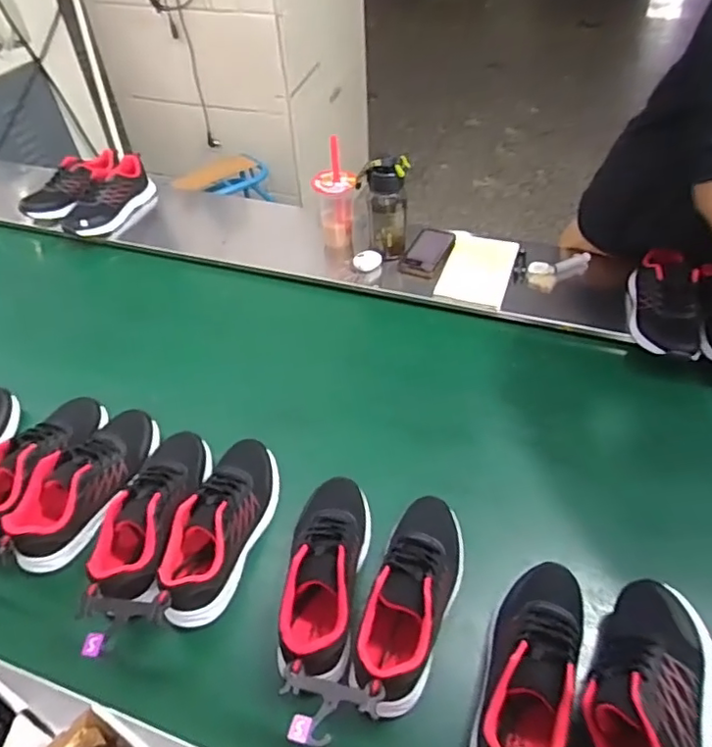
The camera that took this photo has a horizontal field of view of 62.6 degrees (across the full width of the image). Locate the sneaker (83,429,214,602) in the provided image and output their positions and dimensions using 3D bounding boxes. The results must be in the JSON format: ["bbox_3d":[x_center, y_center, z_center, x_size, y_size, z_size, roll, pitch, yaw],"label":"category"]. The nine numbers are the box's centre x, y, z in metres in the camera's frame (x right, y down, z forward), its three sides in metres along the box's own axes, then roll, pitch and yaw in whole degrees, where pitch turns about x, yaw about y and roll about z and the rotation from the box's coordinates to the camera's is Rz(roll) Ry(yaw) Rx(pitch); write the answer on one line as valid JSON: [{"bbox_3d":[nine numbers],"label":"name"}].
[{"bbox_3d":[-0.264,0.181,0.768,0.096,0.087,0.243,8,46,11],"label":"sneaker"}]

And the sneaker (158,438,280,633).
[{"bbox_3d":[-0.173,0.197,0.770,0.089,0.096,0.247,12,47,15],"label":"sneaker"}]

